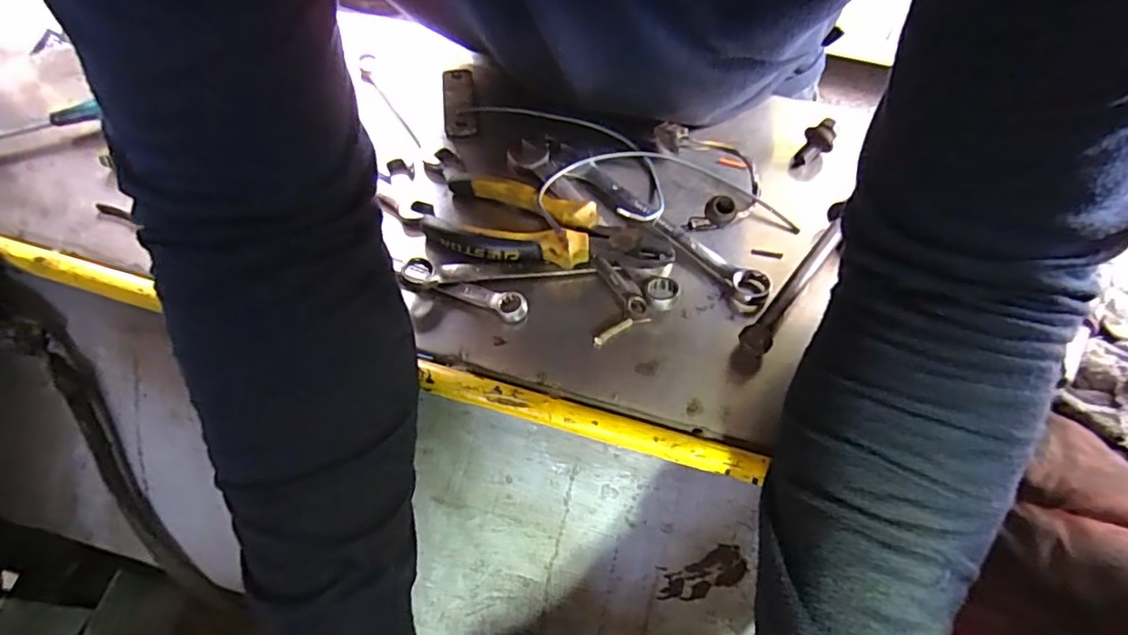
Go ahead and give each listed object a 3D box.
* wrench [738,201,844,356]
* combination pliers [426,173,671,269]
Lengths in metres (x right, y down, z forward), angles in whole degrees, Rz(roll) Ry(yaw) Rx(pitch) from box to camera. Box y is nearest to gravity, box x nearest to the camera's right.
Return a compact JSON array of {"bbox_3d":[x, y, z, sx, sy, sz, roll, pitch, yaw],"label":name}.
[{"bbox_3d":[0.149,-0.026,0.367,0.017,0.019,0.131,33,63,19],"label":"wrench"},{"bbox_3d":[-0.015,-0.051,0.366,0.155,0.029,0.064,22,60,13],"label":"combination pliers"}]

